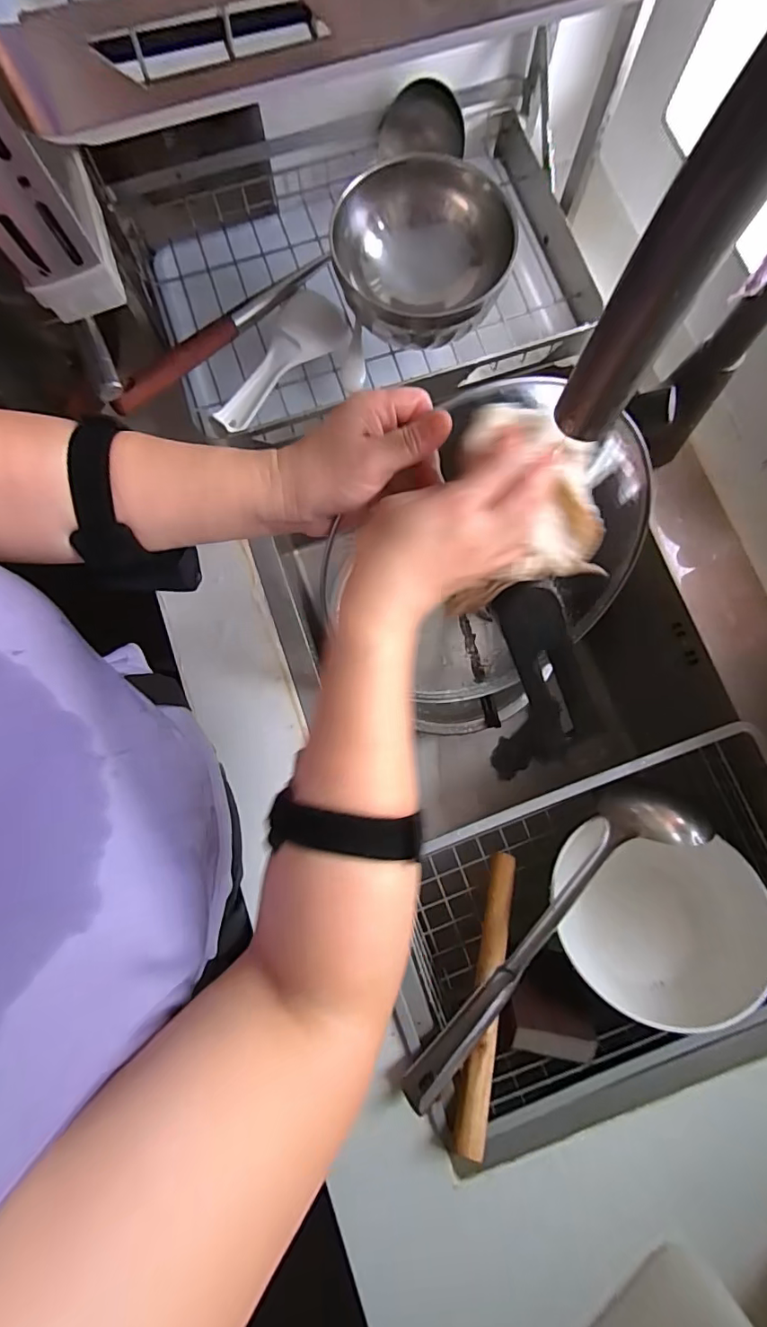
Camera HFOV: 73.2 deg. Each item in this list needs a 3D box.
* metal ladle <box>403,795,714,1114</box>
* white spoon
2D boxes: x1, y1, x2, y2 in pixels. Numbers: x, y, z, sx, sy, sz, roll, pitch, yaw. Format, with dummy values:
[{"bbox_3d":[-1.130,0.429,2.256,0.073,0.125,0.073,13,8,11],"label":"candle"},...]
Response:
[{"bbox_3d":[0.156,0.225,0.463,0.315,0.067,0.066,-37,81,-7],"label":"metal ladle"},{"bbox_3d":[-0.091,-0.279,0.474,0.059,0.030,0.162,35,81,6],"label":"white spoon"}]

